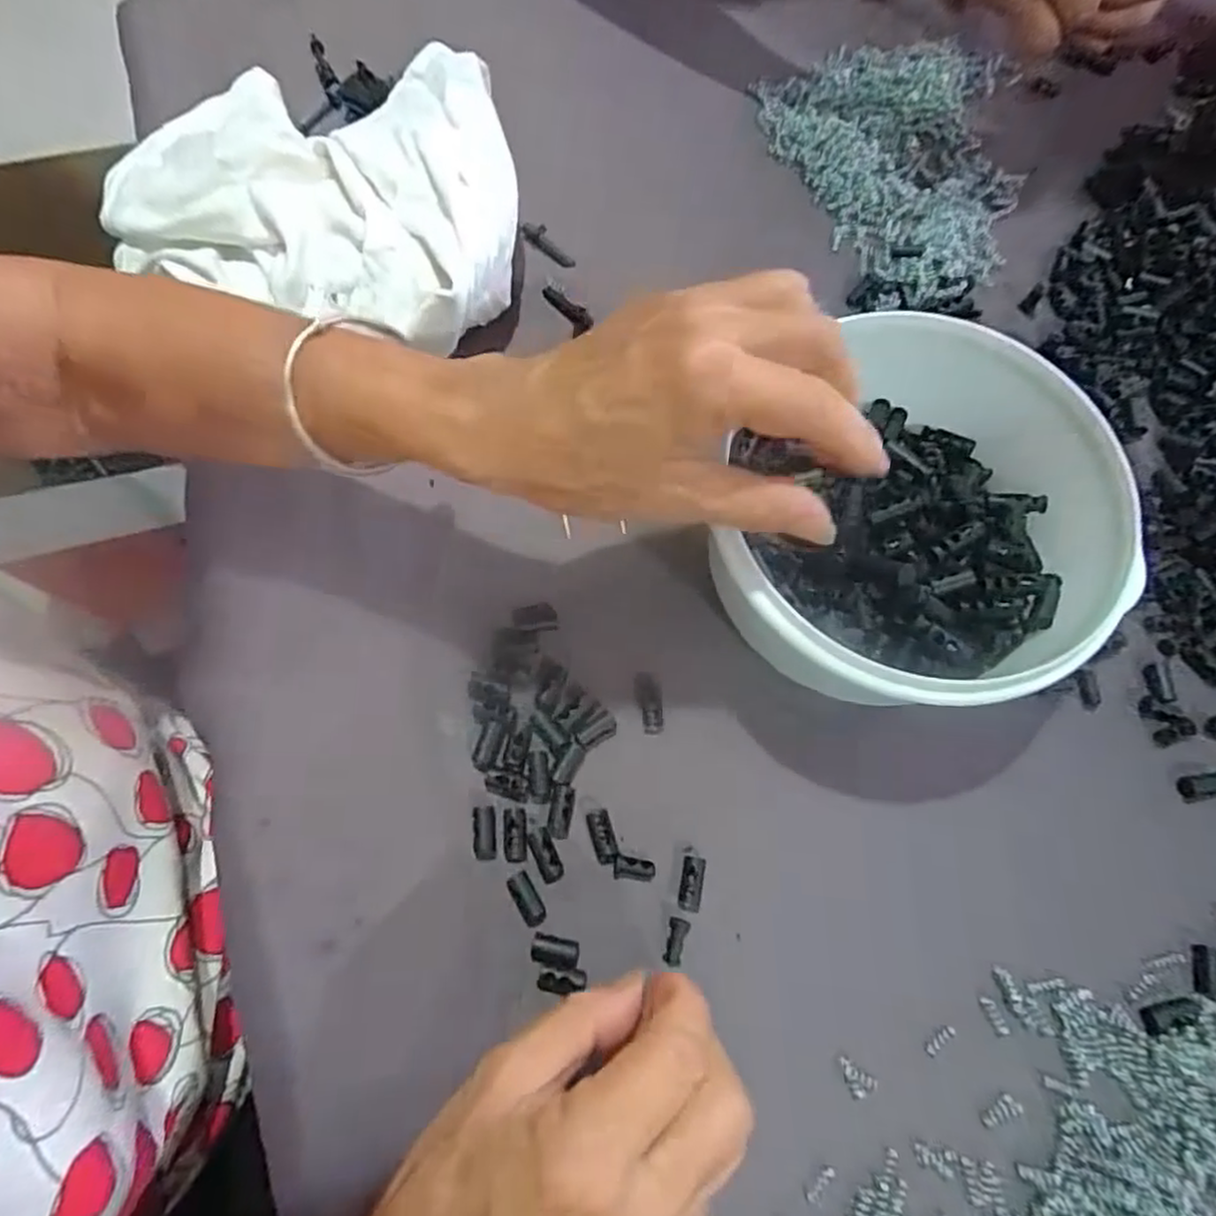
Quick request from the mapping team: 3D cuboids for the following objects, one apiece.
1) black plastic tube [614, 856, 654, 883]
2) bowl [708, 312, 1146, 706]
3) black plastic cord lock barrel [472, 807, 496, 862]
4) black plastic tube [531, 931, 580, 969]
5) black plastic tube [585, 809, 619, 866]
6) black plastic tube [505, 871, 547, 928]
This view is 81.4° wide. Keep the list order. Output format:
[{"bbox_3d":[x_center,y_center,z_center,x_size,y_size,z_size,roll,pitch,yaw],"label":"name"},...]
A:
[{"bbox_3d":[0.011,0.108,0.290,0.016,0.008,0.010,6,71,-1],"label":"black plastic tube"},{"bbox_3d":[0.125,-0.032,0.302,0.165,0.073,0.165,24,72,5],"label":"bowl"},{"bbox_3d":[-0.051,0.093,0.291,0.009,0.008,0.022,-2,78,-2],"label":"black plastic cord lock barrel"},{"bbox_3d":[-0.021,0.136,0.279,0.019,0.007,0.011,10,71,0],"label":"black plastic tube"},{"bbox_3d":[-0.002,0.096,0.295,0.010,0.008,0.021,-16,73,-8],"label":"black plastic tube"},{"bbox_3d":[-0.033,0.118,0.285,0.009,0.006,0.021,-27,75,-11],"label":"black plastic tube"}]

